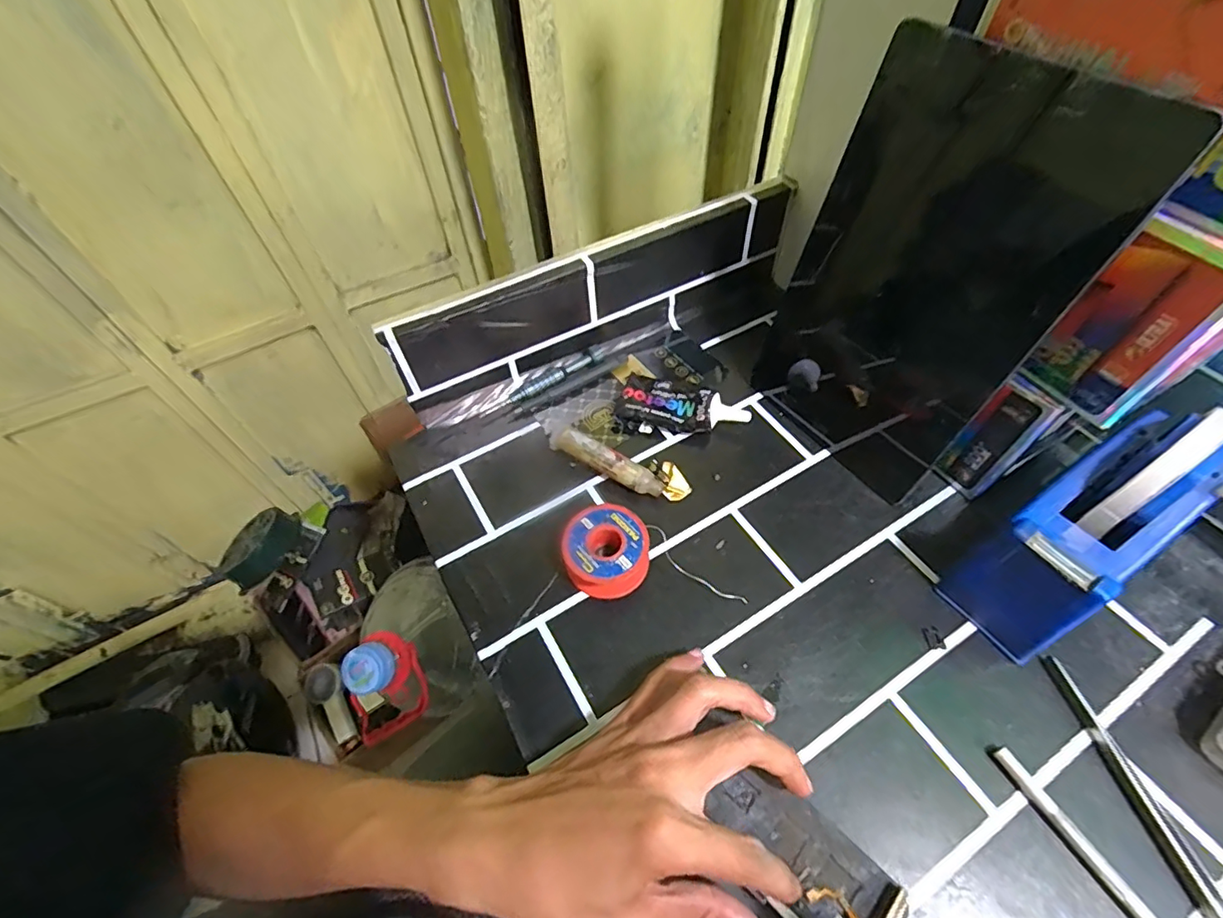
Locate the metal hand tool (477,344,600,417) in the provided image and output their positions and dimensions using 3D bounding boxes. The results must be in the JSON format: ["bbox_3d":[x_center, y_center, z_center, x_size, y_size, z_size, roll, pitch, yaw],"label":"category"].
[{"bbox_3d":[-0.055,-0.062,0.444,0.110,0.012,0.014,-29,58,-16],"label":"metal hand tool"}]

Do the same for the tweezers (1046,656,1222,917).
[{"bbox_3d":[0.268,0.172,0.266,0.012,0.011,0.145,-10,55,-4],"label":"tweezers"}]

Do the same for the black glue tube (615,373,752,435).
[{"bbox_3d":[0.056,-0.041,0.419,0.097,0.024,0.042,14,56,13],"label":"black glue tube"}]

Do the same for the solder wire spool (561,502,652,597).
[{"bbox_3d":[-0.003,0.059,0.348,0.053,0.030,0.052,-1,55,2],"label":"solder wire spool"}]

